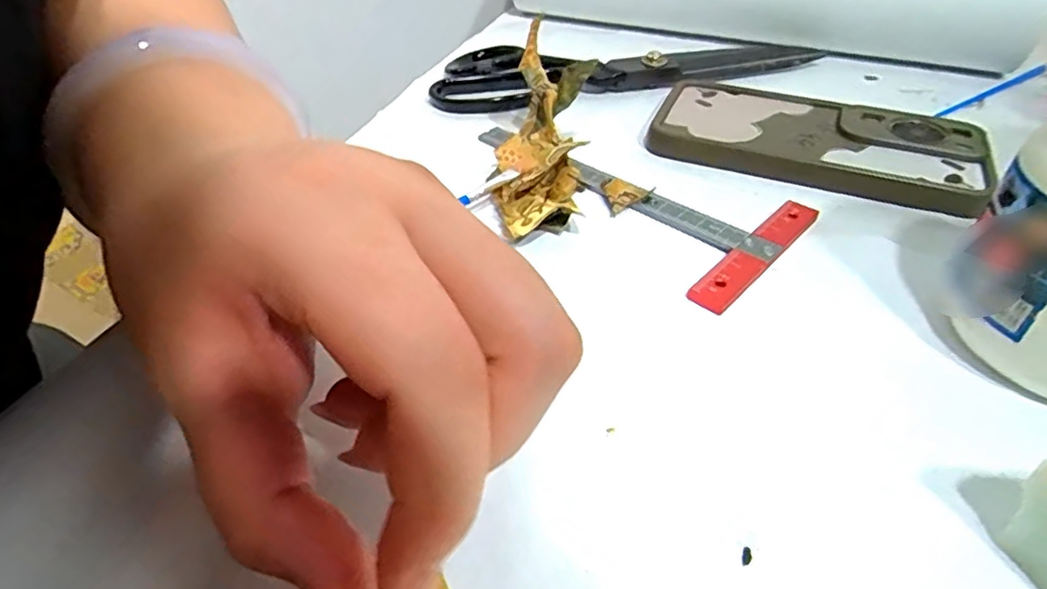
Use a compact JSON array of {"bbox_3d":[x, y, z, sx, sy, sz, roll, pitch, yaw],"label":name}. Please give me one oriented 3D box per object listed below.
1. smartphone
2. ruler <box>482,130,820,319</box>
[{"bbox_3d":[0.150,-0.083,0.326,0.156,0.012,0.082,19,45,20],"label":"smartphone"},{"bbox_3d":[0.042,-0.053,0.299,0.169,0.004,0.086,30,50,30],"label":"ruler"}]

